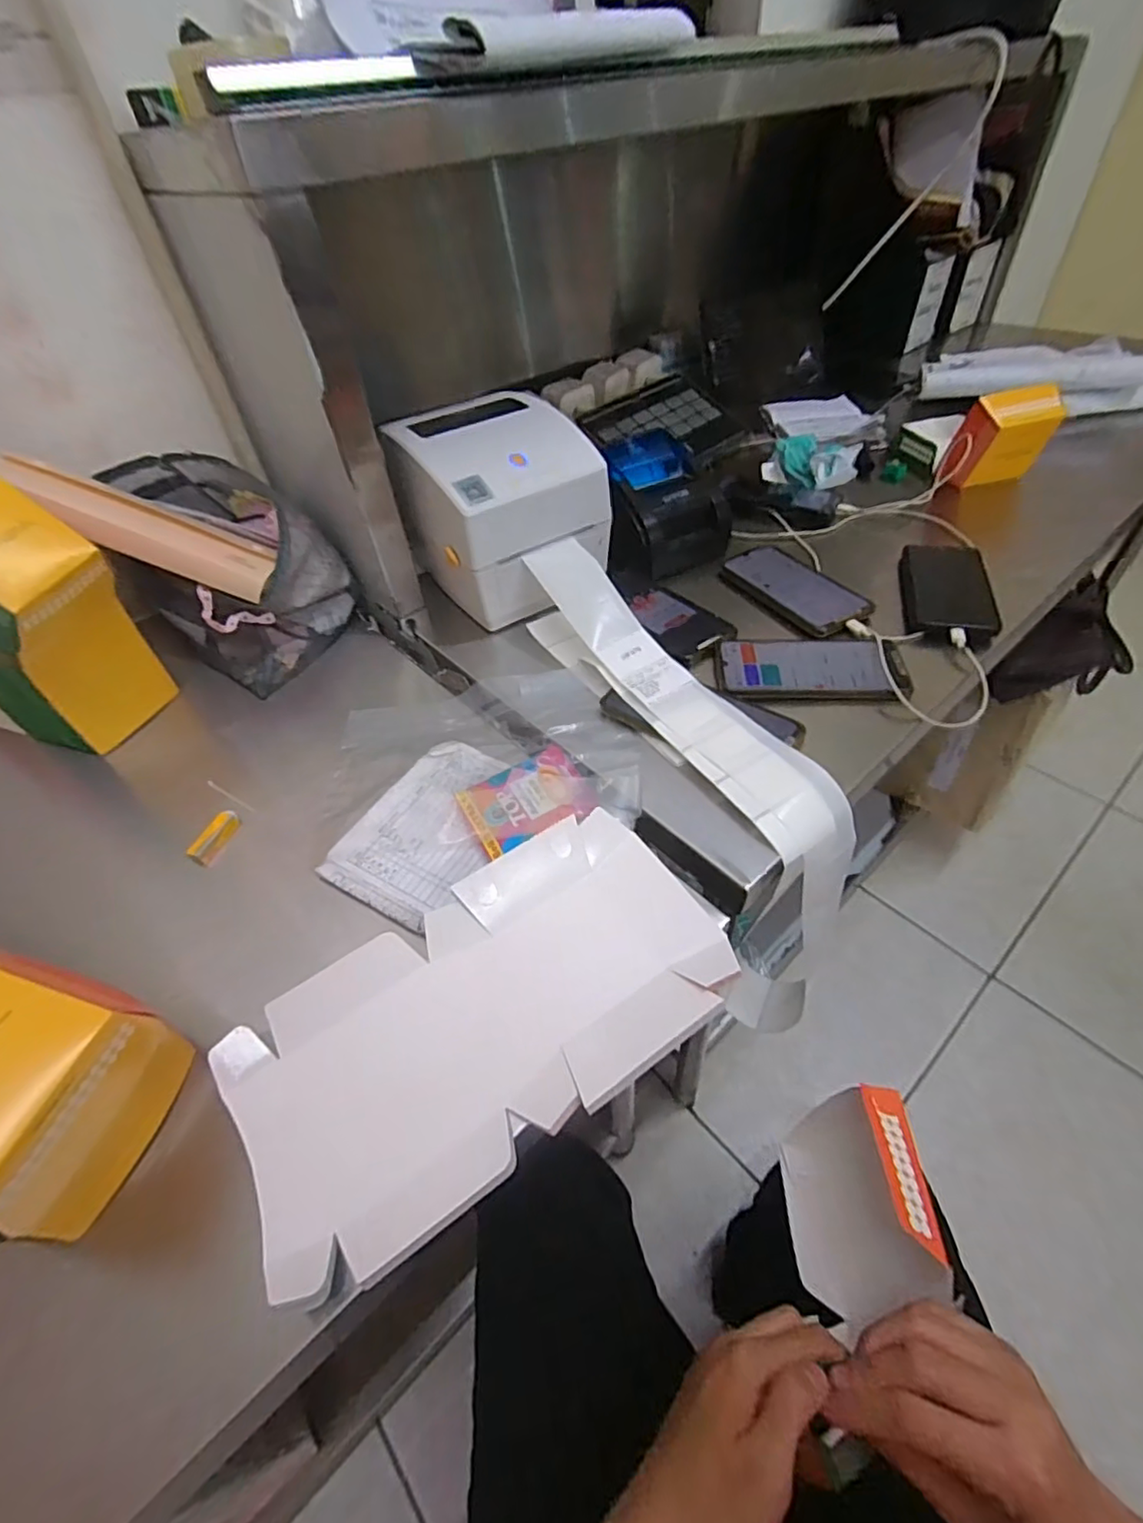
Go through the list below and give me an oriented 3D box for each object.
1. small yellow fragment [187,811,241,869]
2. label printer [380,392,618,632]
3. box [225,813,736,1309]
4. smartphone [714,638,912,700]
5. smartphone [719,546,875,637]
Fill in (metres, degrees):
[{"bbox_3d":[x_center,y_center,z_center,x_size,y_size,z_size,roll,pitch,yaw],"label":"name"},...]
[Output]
[{"bbox_3d":[-0.311,0.066,0.529,0.014,0.019,0.052,8,49,14],"label":"small yellow fragment"},{"bbox_3d":[-0.073,-0.283,0.669,0.180,0.157,0.198,-32,51,-15],"label":"label printer"},{"bbox_3d":[-0.053,0.164,0.397,0.308,0.026,0.167,-29,51,-19],"label":"box"},{"bbox_3d":[0.228,-0.095,0.583,0.171,0.013,0.087,5,48,10],"label":"smartphone"},{"bbox_3d":[0.247,-0.200,0.691,0.084,0.014,0.179,-27,47,-15],"label":"smartphone"}]

